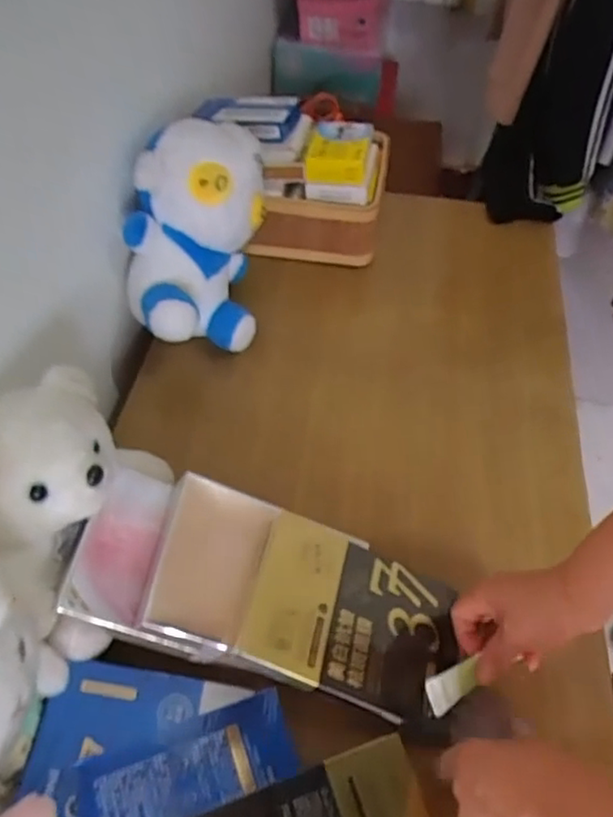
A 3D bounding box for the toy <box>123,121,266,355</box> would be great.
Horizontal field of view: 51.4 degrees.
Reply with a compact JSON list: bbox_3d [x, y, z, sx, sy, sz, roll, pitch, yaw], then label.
[{"bbox_3d":[-0.125,-0.197,0.729,0.139,0.170,0.242,5,54,3],"label":"toy"}]

